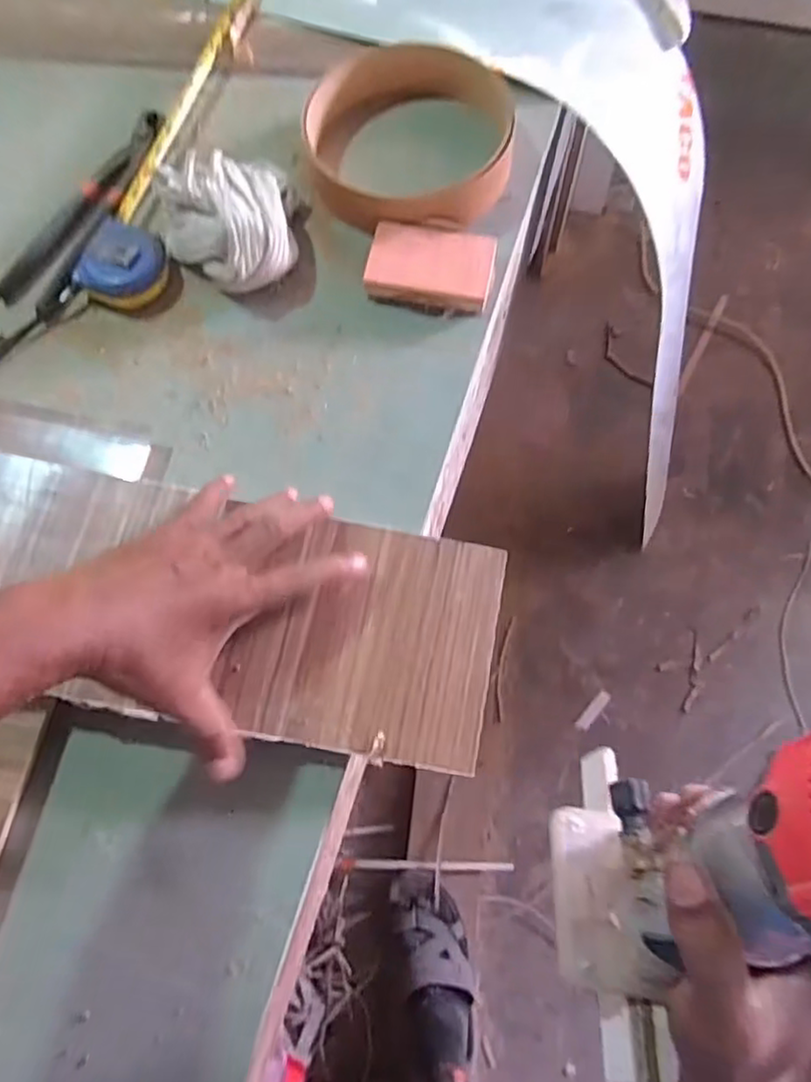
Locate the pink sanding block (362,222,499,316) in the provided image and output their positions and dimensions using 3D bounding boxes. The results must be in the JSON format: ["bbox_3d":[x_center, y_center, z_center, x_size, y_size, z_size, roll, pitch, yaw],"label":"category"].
[{"bbox_3d":[0.021,-0.223,0.548,0.098,0.023,0.070,10,72,5],"label":"pink sanding block"}]

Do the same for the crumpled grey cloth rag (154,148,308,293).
[{"bbox_3d":[-0.148,-0.257,0.550,0.114,0.059,0.107,6,72,3],"label":"crumpled grey cloth rag"}]

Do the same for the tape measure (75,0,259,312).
[{"bbox_3d":[-0.193,-0.402,0.621,0.065,0.034,0.453,11,72,5],"label":"tape measure"}]

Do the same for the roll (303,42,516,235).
[{"bbox_3d":[0.003,-0.350,0.580,0.176,0.048,0.168,0,71,1],"label":"roll"}]

